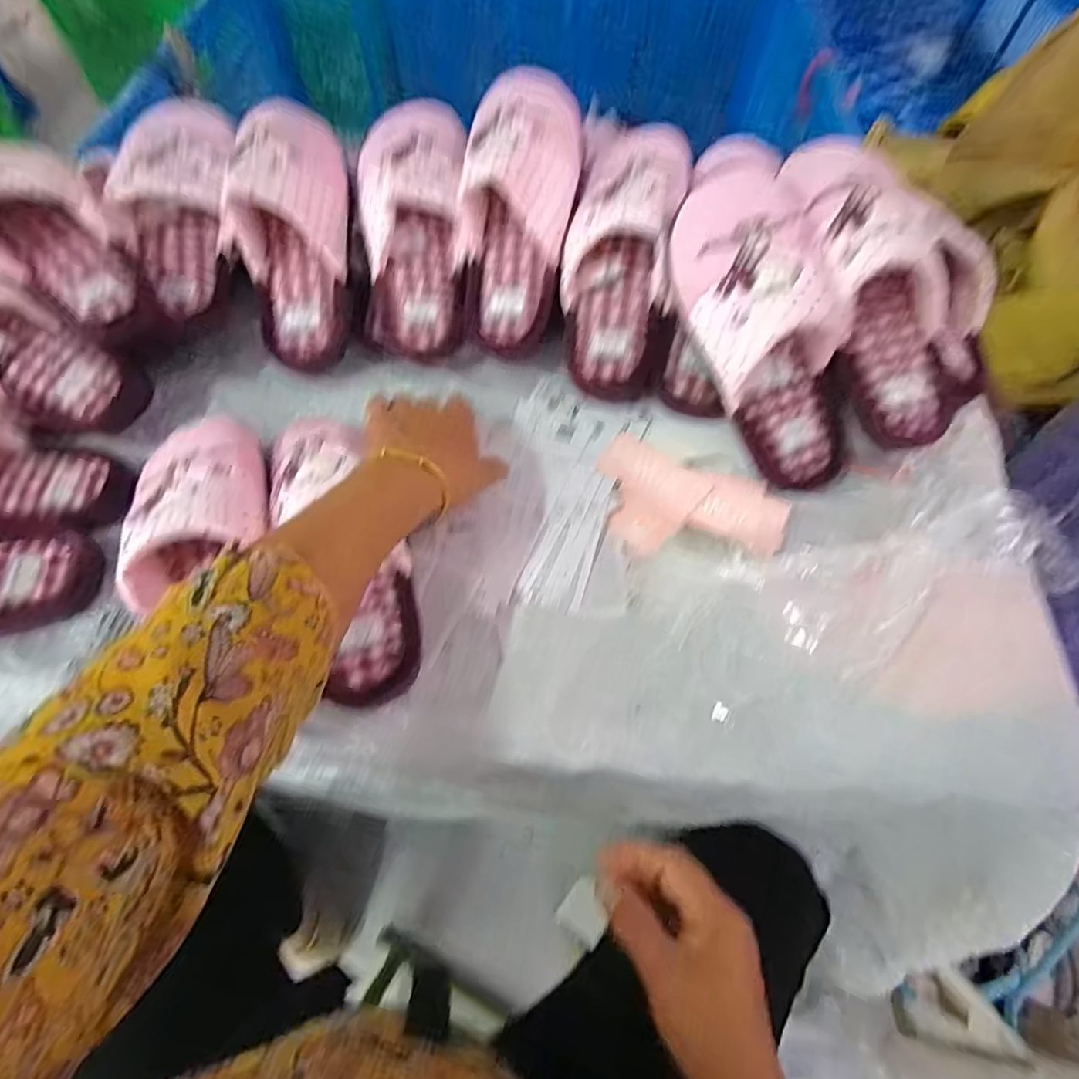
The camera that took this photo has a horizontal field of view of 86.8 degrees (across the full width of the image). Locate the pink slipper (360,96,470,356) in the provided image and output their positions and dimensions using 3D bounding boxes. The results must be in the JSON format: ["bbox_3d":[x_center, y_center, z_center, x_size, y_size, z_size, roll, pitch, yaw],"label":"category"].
[{"bbox_3d":[-0.120,-0.304,0.547,0.116,0.085,0.261,1,91,0],"label":"pink slipper"}]

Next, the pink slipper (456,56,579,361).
[{"bbox_3d":[-0.025,-0.300,0.523,0.106,0.070,0.248,8,101,4],"label":"pink slipper"}]

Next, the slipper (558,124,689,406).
[{"bbox_3d":[0.070,-0.262,0.516,0.098,0.077,0.255,10,93,5],"label":"slipper"}]

